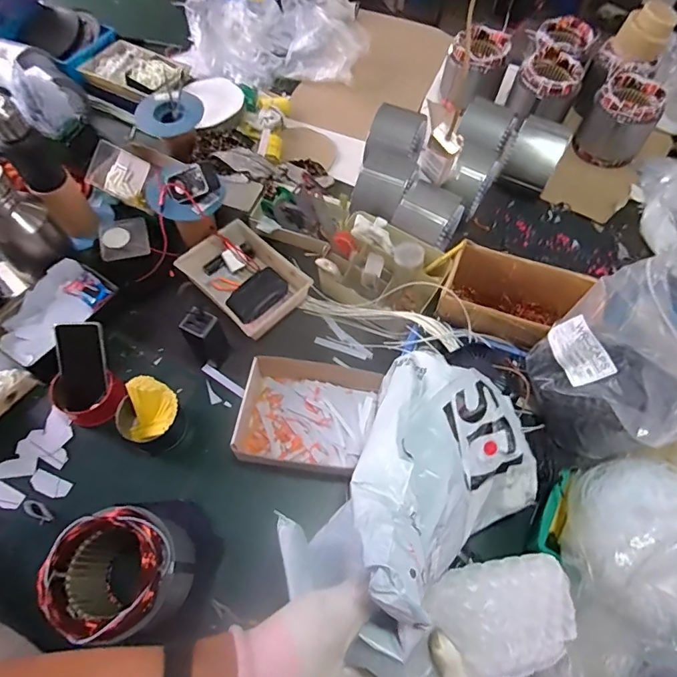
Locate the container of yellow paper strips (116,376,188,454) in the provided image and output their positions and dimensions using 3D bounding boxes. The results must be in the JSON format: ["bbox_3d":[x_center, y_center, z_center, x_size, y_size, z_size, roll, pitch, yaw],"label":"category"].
[{"bbox_3d":[-0.318,0.133,0.765,0.096,0.087,0.098,25,64,11],"label":"container of yellow paper strips"}]

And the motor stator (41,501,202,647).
[{"bbox_3d":[-0.292,0.323,0.622,0.153,0.165,0.148,10,63,3],"label":"motor stator"}]

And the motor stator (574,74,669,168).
[{"bbox_3d":[0.694,-0.535,1.107,0.157,0.143,0.144,33,66,14],"label":"motor stator"}]

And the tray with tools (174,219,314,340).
[{"bbox_3d":[-0.196,-0.124,0.933,0.176,0.059,0.247,-41,71,-20],"label":"tray with tools"}]

